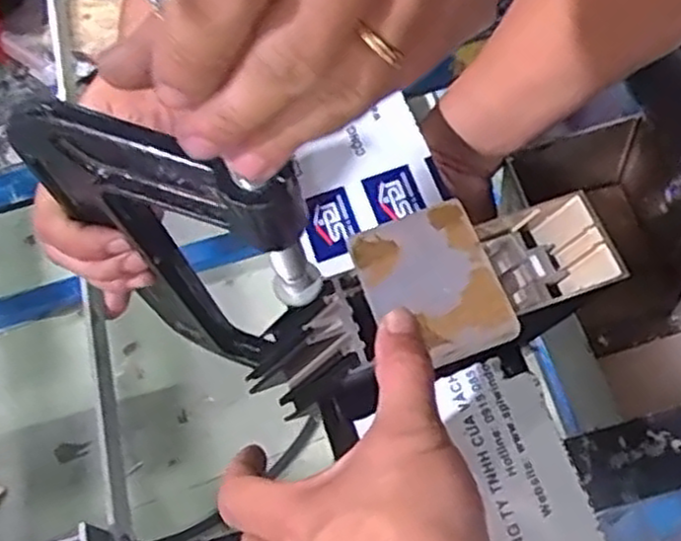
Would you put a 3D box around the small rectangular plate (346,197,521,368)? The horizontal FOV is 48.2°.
[{"bbox_3d":[0.043,0.006,0.361,0.059,0.005,0.076,-22,65,-1],"label":"small rectangular plate"}]

